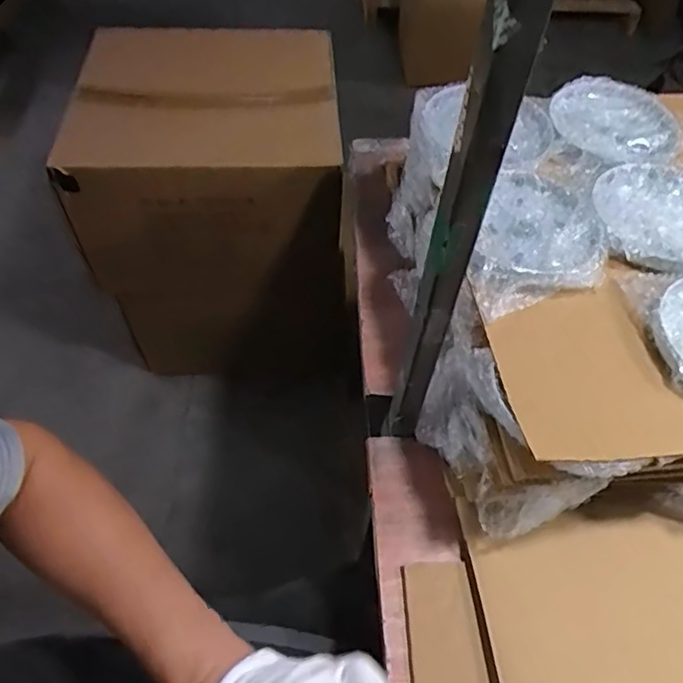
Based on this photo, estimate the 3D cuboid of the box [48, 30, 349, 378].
[{"bbox_3d":[-0.256,-0.227,1.229,0.500,0.682,0.373,-7,55,-8],"label":"box"}]

